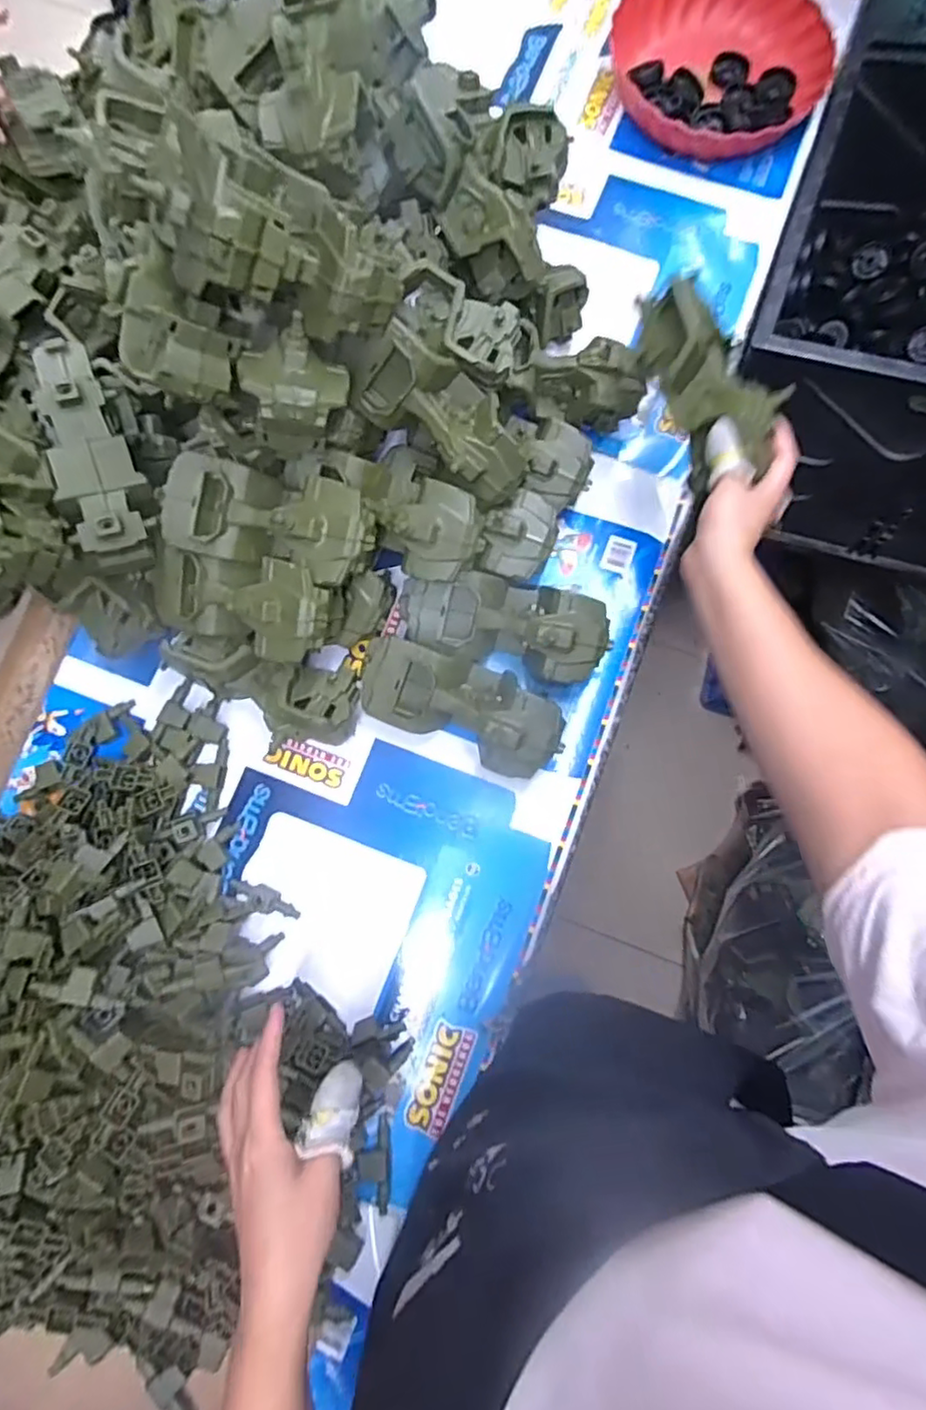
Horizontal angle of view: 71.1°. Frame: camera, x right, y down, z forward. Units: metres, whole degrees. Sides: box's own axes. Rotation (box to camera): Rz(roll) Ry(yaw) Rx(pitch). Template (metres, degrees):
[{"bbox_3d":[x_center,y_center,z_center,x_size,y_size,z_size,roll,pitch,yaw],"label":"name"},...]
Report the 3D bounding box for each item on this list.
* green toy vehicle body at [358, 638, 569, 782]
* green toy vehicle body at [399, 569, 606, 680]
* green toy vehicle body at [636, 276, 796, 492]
[{"bbox_3d":[-0.001,0.001,0.581,0.177,0.080,0.081,22,79,4],"label":"green toy vehicle body"},{"bbox_3d":[0.037,-0.078,0.591,0.187,0.067,0.088,15,79,2],"label":"green toy vehicle body"},{"bbox_3d":[0.188,-0.258,0.510,0.074,0.048,0.154,-26,84,-6],"label":"green toy vehicle body"}]

